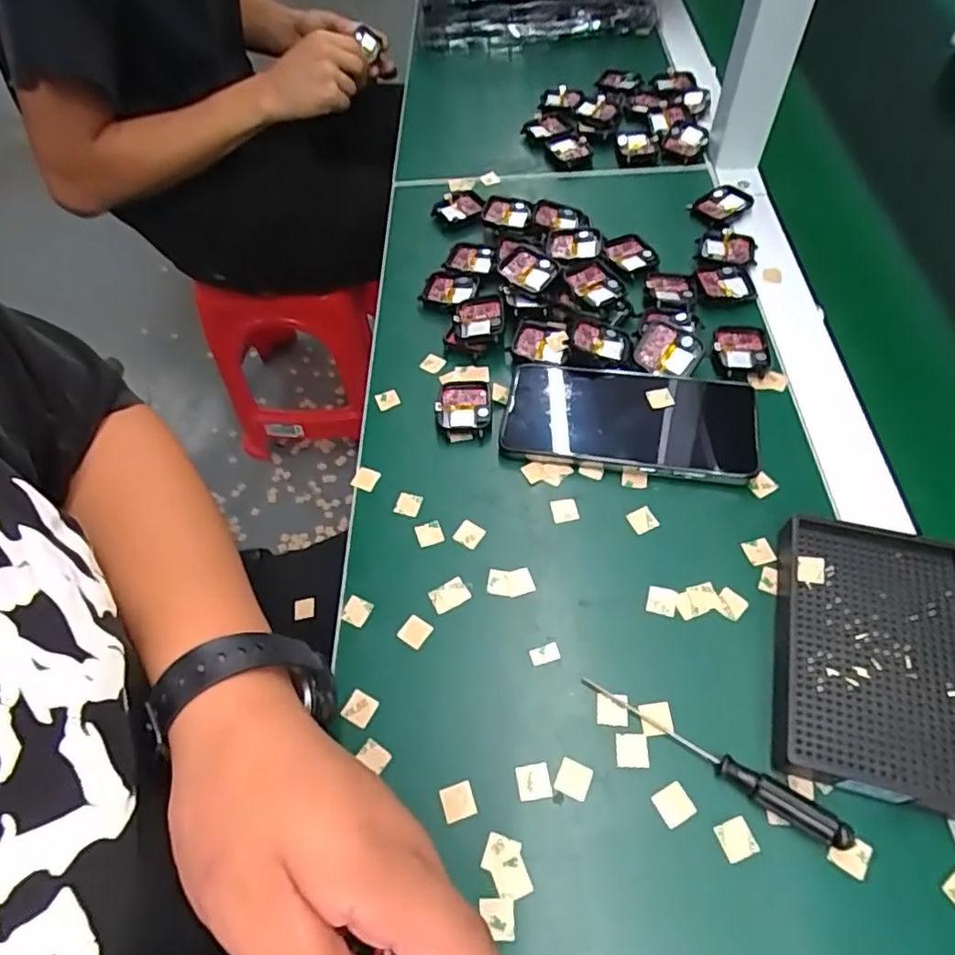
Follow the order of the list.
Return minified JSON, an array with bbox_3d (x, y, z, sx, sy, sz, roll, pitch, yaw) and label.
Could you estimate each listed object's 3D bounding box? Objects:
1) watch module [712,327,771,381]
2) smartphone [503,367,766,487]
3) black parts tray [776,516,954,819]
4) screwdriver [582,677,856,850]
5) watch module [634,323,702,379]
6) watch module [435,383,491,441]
[{"bbox_3d":[0.188,-0.090,0.444,0.039,0.007,0.046,11,58,12],"label":"watch module"},{"bbox_3d":[0.100,-0.038,0.418,0.161,0.014,0.079,7,57,10],"label":"smartphone"},{"bbox_3d":[0.205,0.091,0.321,0.091,0.021,0.136,13,58,13],"label":"black parts tray"},{"bbox_3d":[0.113,0.135,0.305,0.131,0.013,0.013,29,63,22],"label":"screwdriver"},{"bbox_3d":[0.134,-0.089,0.441,0.041,0.009,0.039,38,93,15],"label":"watch module"},{"bbox_3d":[-0.009,-0.048,0.434,0.038,0.013,0.044,-6,56,1],"label":"watch module"}]

